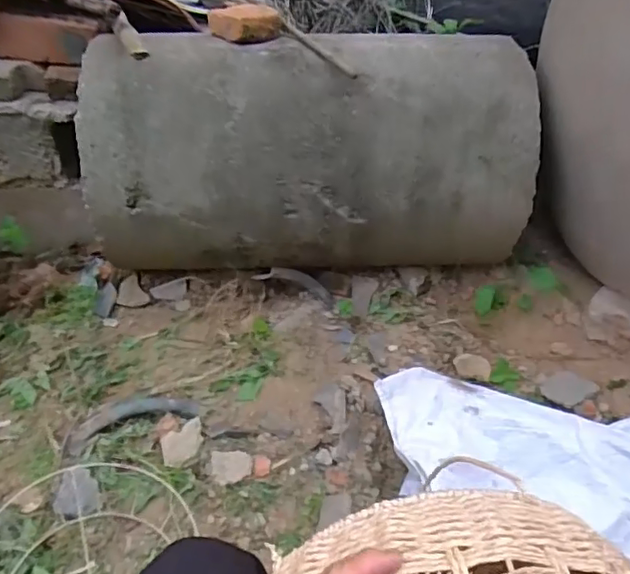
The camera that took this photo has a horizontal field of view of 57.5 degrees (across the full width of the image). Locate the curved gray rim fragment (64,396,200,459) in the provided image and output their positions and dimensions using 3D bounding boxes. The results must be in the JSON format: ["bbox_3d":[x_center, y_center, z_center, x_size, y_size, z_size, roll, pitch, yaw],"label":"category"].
[{"bbox_3d":[-0.322,0.224,1.006,0.229,0.035,0.080,-14,38,-21],"label":"curved gray rim fragment"}]

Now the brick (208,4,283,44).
[{"bbox_3d":[-0.141,-0.526,1.138,0.112,0.056,0.108,-27,44,-35],"label":"brick"}]

